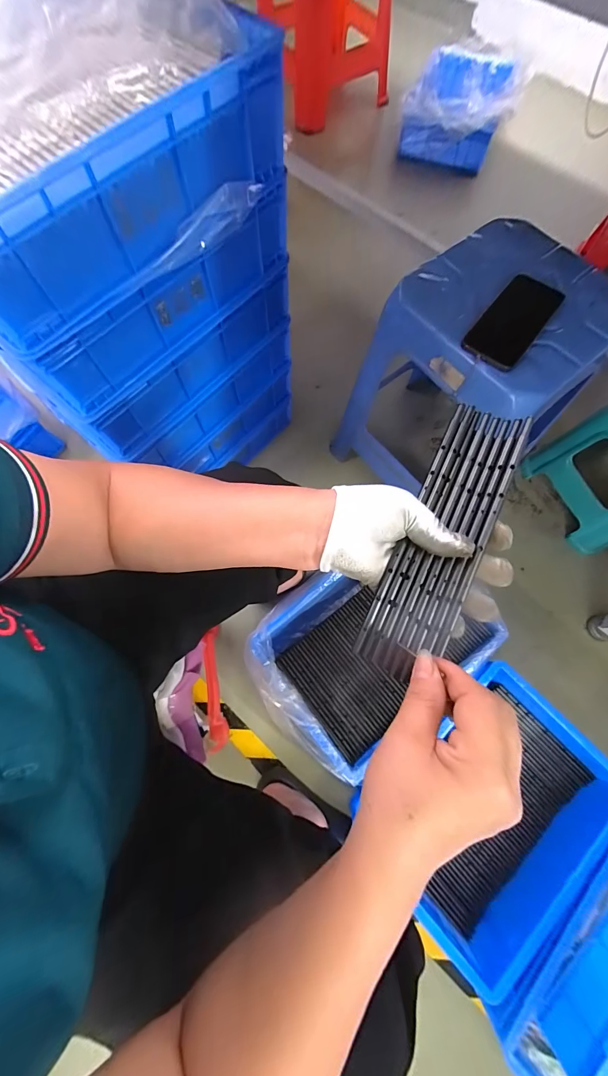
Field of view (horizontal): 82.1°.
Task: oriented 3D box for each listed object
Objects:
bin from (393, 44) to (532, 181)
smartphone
[{"bbox_3d":[0.509,-1.371,1.129,0.314,0.165,0.416,25,75,7],"label":"bin"},{"bbox_3d":[0.280,-0.290,0.469,0.075,0.013,0.144,37,85,3],"label":"smartphone"}]

